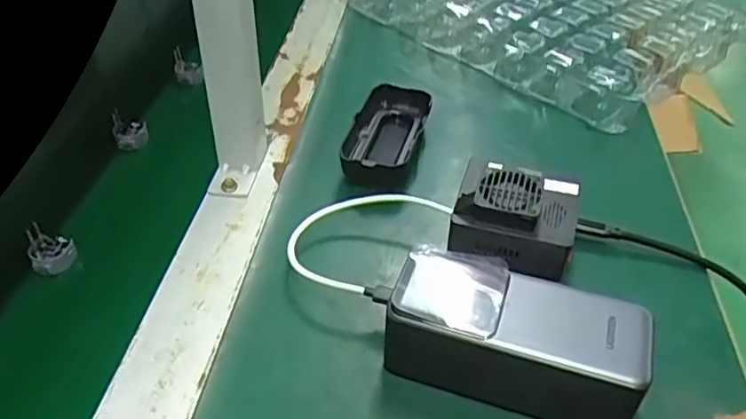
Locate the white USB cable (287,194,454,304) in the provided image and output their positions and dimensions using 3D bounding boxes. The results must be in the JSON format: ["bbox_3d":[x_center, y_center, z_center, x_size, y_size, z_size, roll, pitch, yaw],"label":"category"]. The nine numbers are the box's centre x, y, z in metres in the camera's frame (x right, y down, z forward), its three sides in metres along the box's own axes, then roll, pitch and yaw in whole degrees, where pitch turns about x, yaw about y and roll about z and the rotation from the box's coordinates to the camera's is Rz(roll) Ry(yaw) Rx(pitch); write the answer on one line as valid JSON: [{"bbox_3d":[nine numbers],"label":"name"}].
[{"bbox_3d":[-0.007,0.016,0.409,0.082,0.018,0.093,24,46,22],"label":"white USB cable"}]

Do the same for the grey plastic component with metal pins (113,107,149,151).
[{"bbox_3d":[-0.196,-0.063,0.516,0.026,0.010,0.031,3,69,-18],"label":"grey plastic component with metal pins"}]

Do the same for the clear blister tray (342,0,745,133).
[{"bbox_3d":[0.170,-0.244,0.709,0.299,0.043,0.413,-32,52,-32],"label":"clear blister tray"}]

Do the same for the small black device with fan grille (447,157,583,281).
[{"bbox_3d":[0.095,0.003,0.423,0.077,0.051,0.064,13,43,11],"label":"small black device with fan grille"}]

